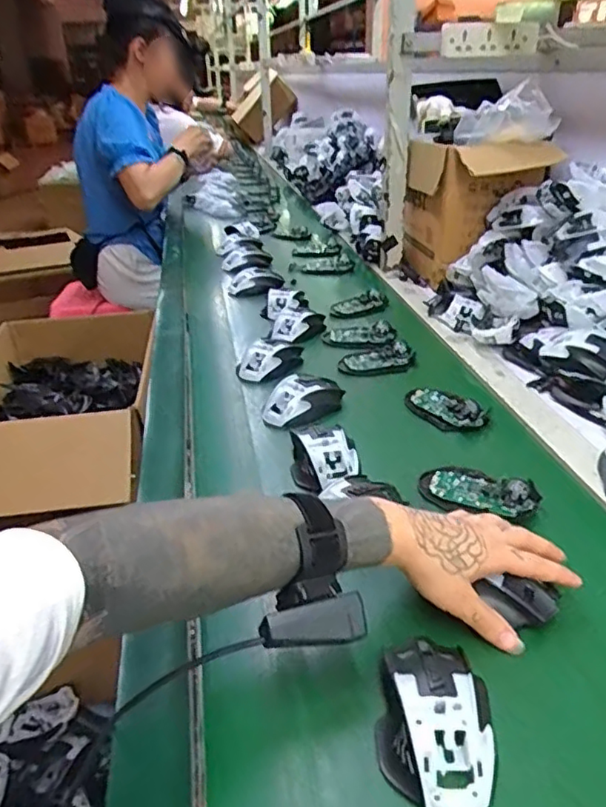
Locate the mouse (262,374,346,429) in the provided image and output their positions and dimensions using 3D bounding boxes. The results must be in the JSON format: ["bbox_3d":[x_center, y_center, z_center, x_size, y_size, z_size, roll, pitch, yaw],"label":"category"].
[{"bbox_3d":[0.001,-0.005,0.772,0.112,0.043,0.063,-18,34,-22],"label":"mouse"}]

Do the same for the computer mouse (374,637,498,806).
[{"bbox_3d":[0.087,0.206,0.397,0.071,0.035,0.111,1,31,7],"label":"computer mouse"}]

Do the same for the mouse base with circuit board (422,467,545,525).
[{"bbox_3d":[0.180,0.087,0.612,0.114,0.027,0.059,11,34,23],"label":"mouse base with circuit board"}]

